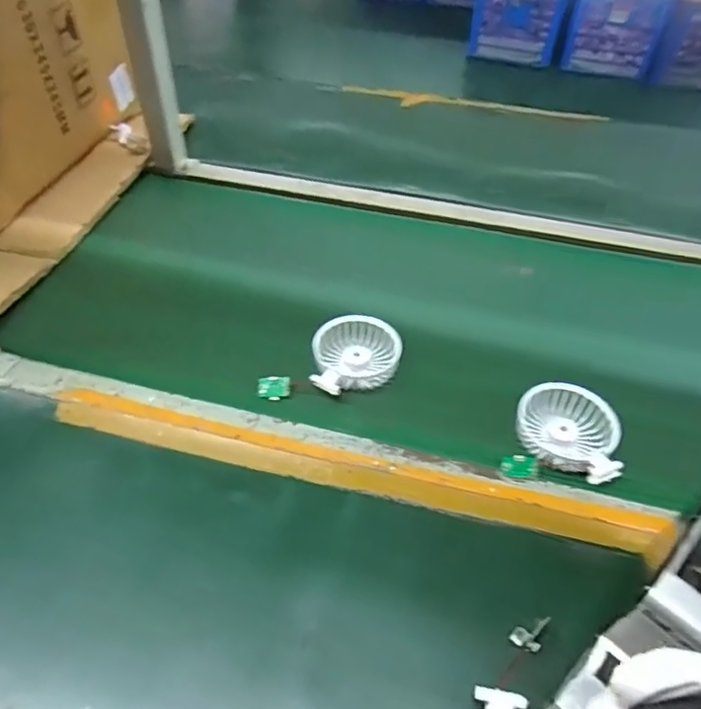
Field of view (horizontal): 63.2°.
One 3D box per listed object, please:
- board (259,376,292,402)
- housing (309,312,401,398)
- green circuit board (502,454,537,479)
[{"bbox_3d":[-0.079,0.036,0.599,0.036,0.025,0.005,-3,7,17],"label":"board"},{"bbox_3d":[0.006,-0.002,0.616,0.091,0.031,0.108,0,47,-2],"label":"housing"},{"bbox_3d":[0.156,0.104,0.529,0.031,0.004,0.023,-2,61,18],"label":"green circuit board"}]

